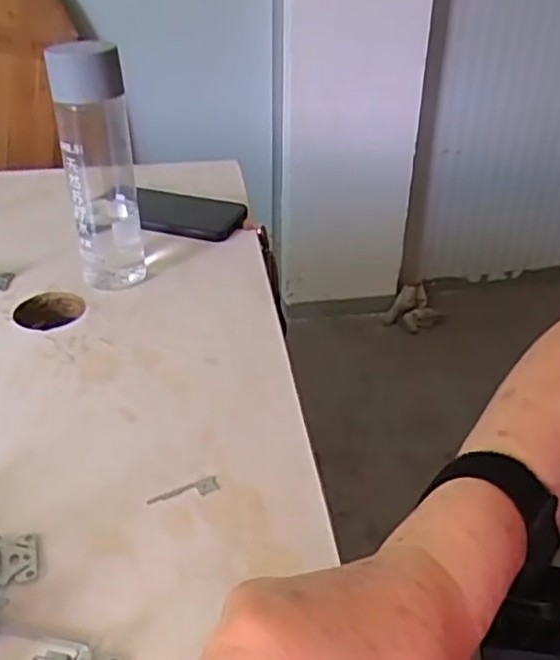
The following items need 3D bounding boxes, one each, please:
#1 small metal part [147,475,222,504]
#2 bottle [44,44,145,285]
[{"bbox_3d":[-0.059,0.099,0.418,0.043,0.004,0.013,-11,36,-17],"label":"small metal part"},{"bbox_3d":[-0.154,-0.138,0.582,0.056,0.207,0.069,-7,35,-11],"label":"bottle"}]

